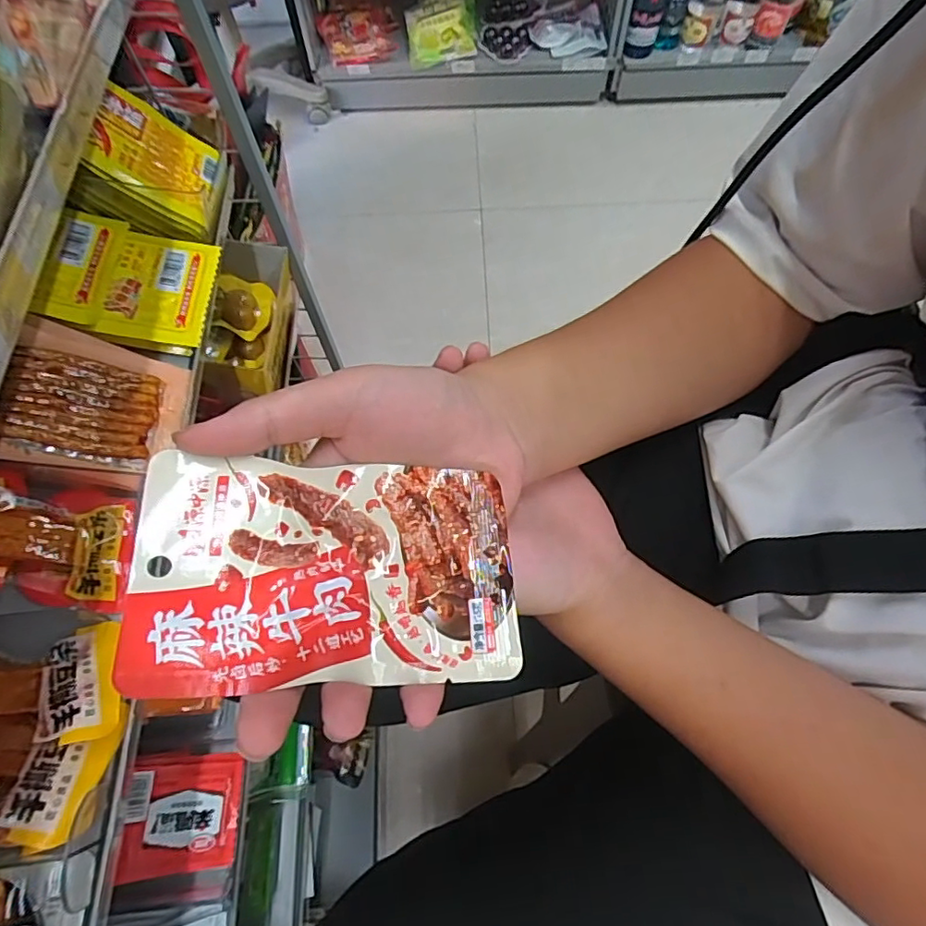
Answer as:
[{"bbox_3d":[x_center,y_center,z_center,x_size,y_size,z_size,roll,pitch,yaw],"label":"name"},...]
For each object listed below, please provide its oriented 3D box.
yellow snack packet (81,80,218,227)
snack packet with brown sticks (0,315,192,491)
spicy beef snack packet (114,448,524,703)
[{"bbox_3d":[-0.222,-0.223,0.408,0.007,0.089,0.075,-22,59,39],"label":"yellow snack packet"},{"bbox_3d":[-0.225,-0.038,0.349,0.092,0.012,0.100,16,59,-36],"label":"snack packet with brown sticks"},{"bbox_3d":[-0.048,0.040,0.217,0.139,0.007,0.085,3,65,-18],"label":"spicy beef snack packet"}]

